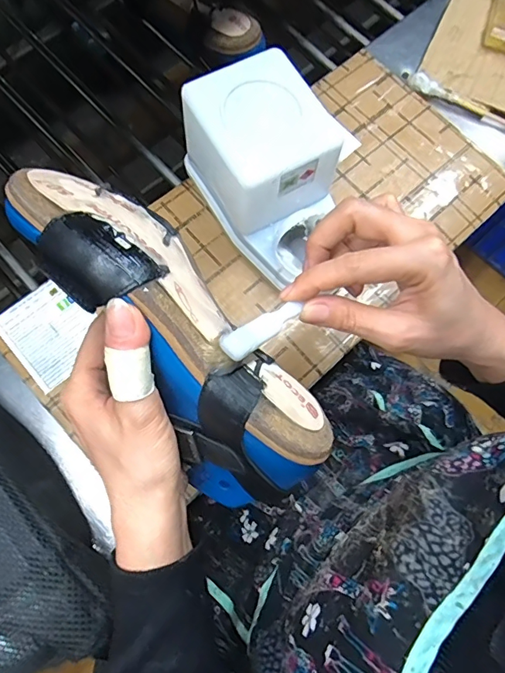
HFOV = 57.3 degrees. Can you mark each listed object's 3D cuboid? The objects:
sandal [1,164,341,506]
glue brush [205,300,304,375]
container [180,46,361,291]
[{"bbox_3d":[-0.043,-0.003,0.246,0.072,0.064,0.211,-39,96,-13],"label":"sandal"},{"bbox_3d":[0.003,-0.003,0.233,0.059,0.014,0.015,-36,76,-34],"label":"glue brush"},{"bbox_3d":[0.017,-0.146,0.409,0.106,0.110,0.151,-30,77,-11],"label":"container"}]

